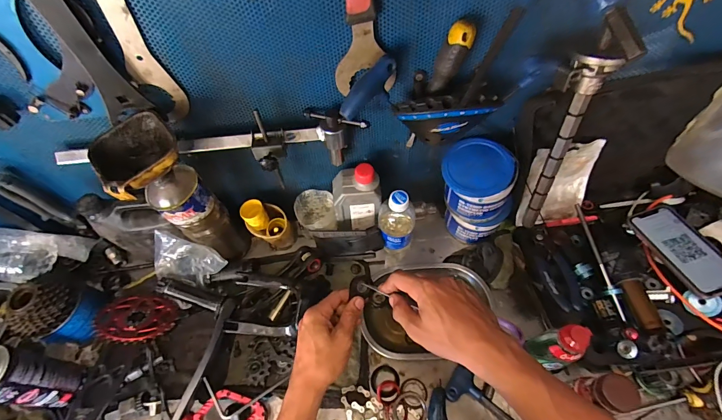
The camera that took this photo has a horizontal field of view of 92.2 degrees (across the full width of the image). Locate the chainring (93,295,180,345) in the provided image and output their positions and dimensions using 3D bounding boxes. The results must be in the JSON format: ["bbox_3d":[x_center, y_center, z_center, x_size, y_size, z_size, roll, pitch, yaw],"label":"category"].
[{"bbox_3d":[-0.380,0.184,0.589,0.127,0.010,0.104,15,25,14],"label":"chainring"}]

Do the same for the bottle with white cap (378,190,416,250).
[{"bbox_3d":[0.061,0.017,0.589,0.056,0.146,0.063,2,58,6],"label":"bottle with white cap"}]

